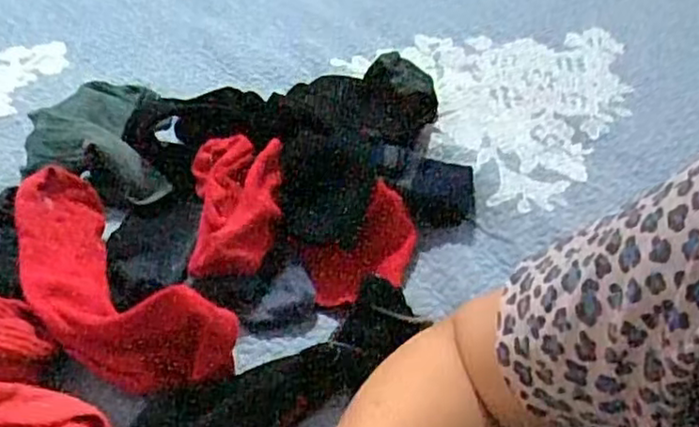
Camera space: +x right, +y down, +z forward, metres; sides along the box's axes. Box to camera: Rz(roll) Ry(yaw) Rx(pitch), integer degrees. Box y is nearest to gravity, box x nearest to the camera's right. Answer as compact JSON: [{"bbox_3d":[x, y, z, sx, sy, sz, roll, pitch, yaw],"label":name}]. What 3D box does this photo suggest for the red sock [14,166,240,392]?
[{"bbox_3d":[-0.150,0.037,0.417,0.086,0.052,0.180,-32,54,-33],"label":"red sock"}]

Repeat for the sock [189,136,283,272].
[{"bbox_3d":[-0.078,-0.004,0.476,0.061,0.051,0.115,-3,43,-9],"label":"sock"}]

